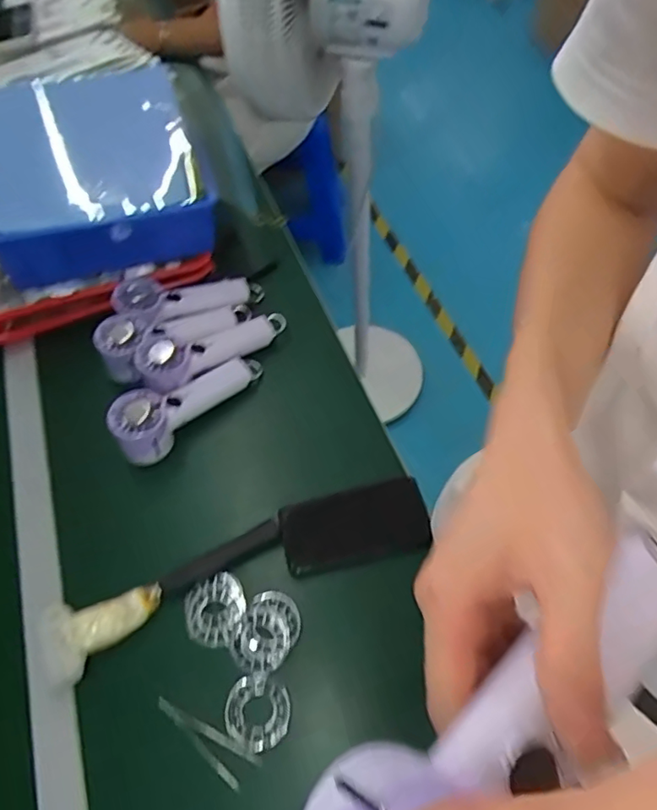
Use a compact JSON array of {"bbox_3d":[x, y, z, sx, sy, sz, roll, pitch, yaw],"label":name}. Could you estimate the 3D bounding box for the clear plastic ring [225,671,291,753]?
[{"bbox_3d":[-0.067,0.286,0.518,0.063,0.011,0.058,-2,59,3],"label":"clear plastic ring"}]

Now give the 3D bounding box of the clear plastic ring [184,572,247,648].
[{"bbox_3d":[-0.115,0.208,0.564,0.059,0.010,0.067,-10,59,-2],"label":"clear plastic ring"}]

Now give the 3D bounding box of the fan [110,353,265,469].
[{"bbox_3d":[-0.170,-0.005,0.687,0.203,0.063,0.064,-33,62,-30],"label":"fan"}]

